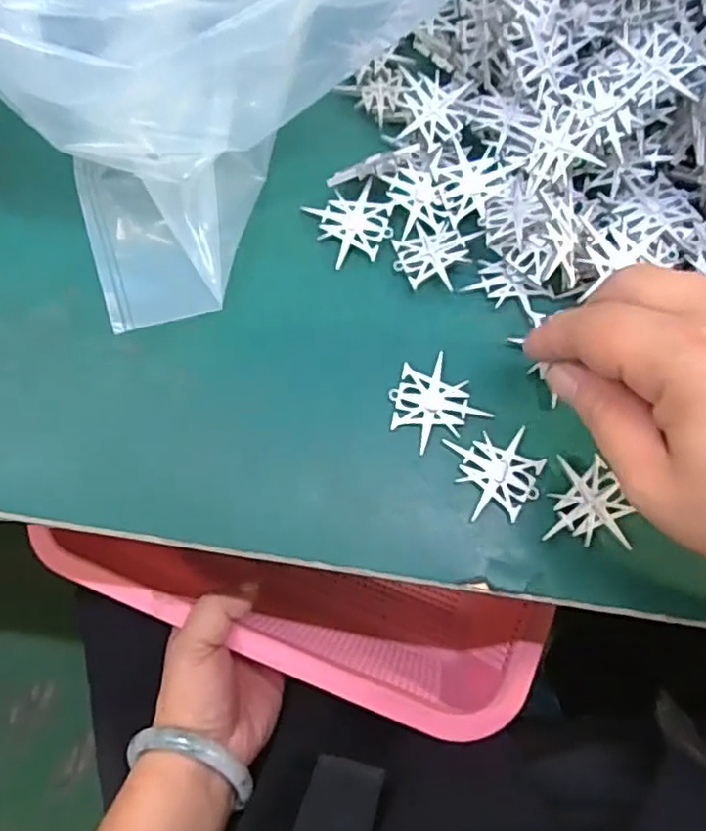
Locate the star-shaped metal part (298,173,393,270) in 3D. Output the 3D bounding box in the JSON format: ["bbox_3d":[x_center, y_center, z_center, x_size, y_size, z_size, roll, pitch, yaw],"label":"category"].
[{"bbox_3d":[0.001,-0.085,0.279,0.032,0.004,0.035,-30,79,3],"label":"star-shaped metal part"}]

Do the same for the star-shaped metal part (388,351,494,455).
[{"bbox_3d":[0.032,-0.005,0.260,0.033,0.004,0.035,-34,79,-9],"label":"star-shaped metal part"}]

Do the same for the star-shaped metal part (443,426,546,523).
[{"bbox_3d":[0.058,0.024,0.252,0.035,0.004,0.033,-1,76,-2],"label":"star-shaped metal part"}]

